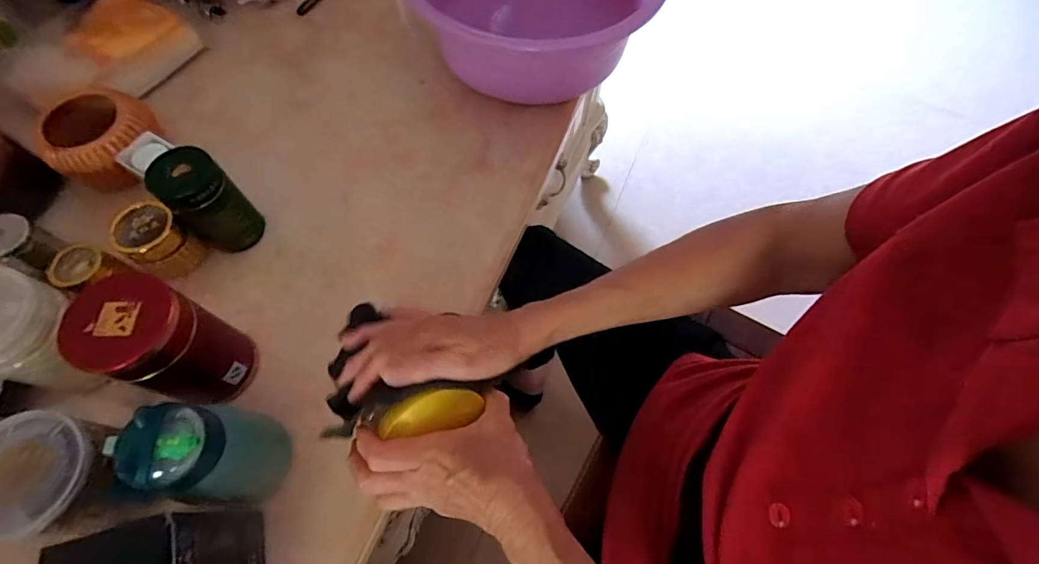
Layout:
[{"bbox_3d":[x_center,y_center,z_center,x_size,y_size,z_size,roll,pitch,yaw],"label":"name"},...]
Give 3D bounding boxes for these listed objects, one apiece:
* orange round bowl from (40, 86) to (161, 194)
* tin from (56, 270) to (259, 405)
[{"bbox_3d":[-0.482,-0.168,0.547,0.103,0.065,0.101,0,64,-1],"label":"orange round bowl"},{"bbox_3d":[-0.302,0.056,0.413,0.071,0.135,0.078,0,64,-1],"label":"tin"}]

